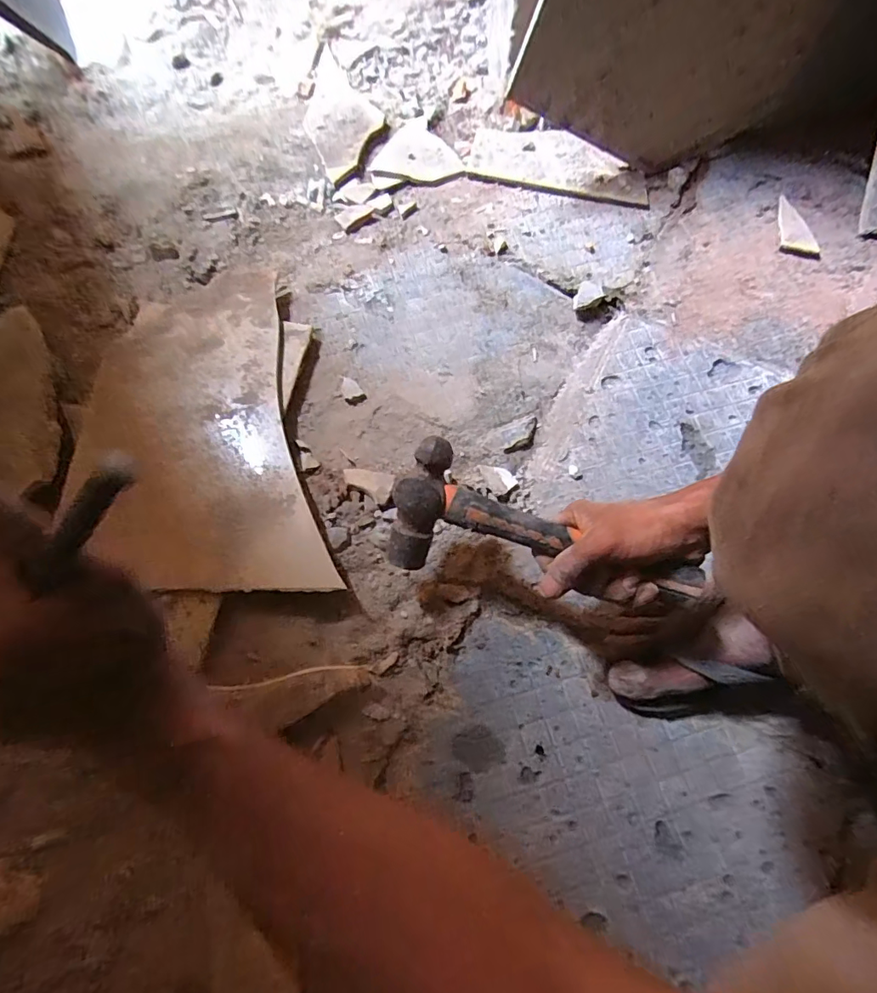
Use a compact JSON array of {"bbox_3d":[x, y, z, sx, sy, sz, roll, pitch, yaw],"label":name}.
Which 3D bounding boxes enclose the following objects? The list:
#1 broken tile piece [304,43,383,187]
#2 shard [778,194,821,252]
[{"bbox_3d":[-0.155,-0.591,0.763,0.110,0.020,0.290,-20,71,-9],"label":"broken tile piece"},{"bbox_3d":[0.489,-0.374,0.683,0.050,0.012,0.096,7,69,1],"label":"shard"}]

